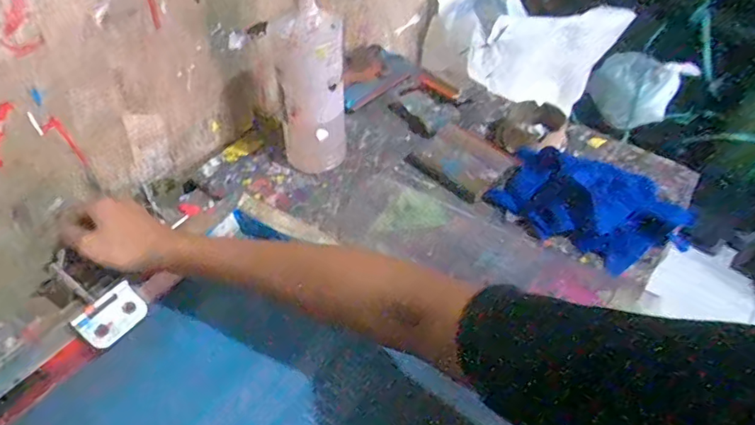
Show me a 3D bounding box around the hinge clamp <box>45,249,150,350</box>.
[{"bbox_3d":[-0.287,0.084,0.515,0.103,0.031,0.060,26,53,21],"label":"hinge clamp"}]

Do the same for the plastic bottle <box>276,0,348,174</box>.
[{"bbox_3d":[-0.076,-0.143,0.641,0.063,0.216,0.065,29,54,23],"label":"plastic bottle"}]

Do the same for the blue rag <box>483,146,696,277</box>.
[{"bbox_3d":[0.279,-0.014,0.677,0.234,0.058,0.166,25,52,20],"label":"blue rag"}]

